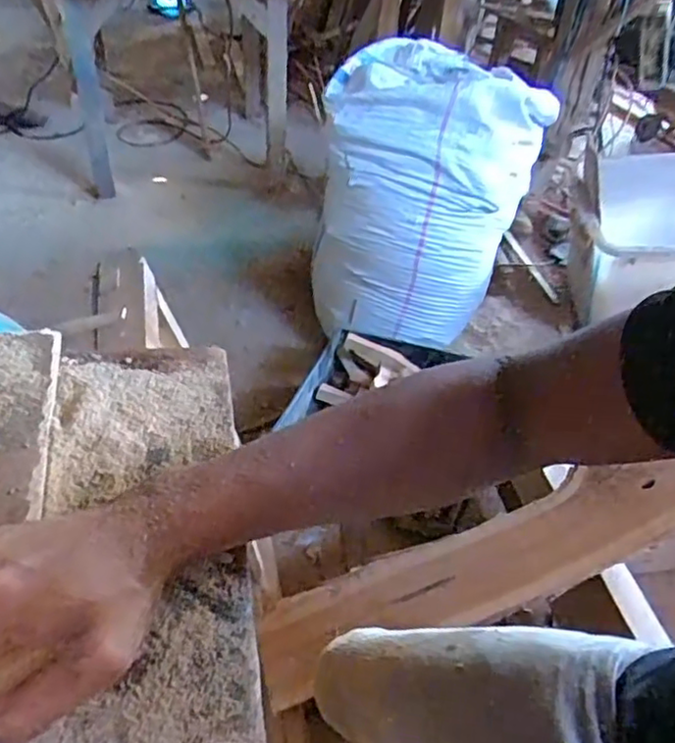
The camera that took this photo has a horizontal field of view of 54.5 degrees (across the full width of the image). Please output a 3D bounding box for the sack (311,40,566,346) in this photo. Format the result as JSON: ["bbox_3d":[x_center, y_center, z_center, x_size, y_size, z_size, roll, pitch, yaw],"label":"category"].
[{"bbox_3d":[0.205,-0.412,1.584,0.479,0.594,0.343,8,42,0],"label":"sack"}]

